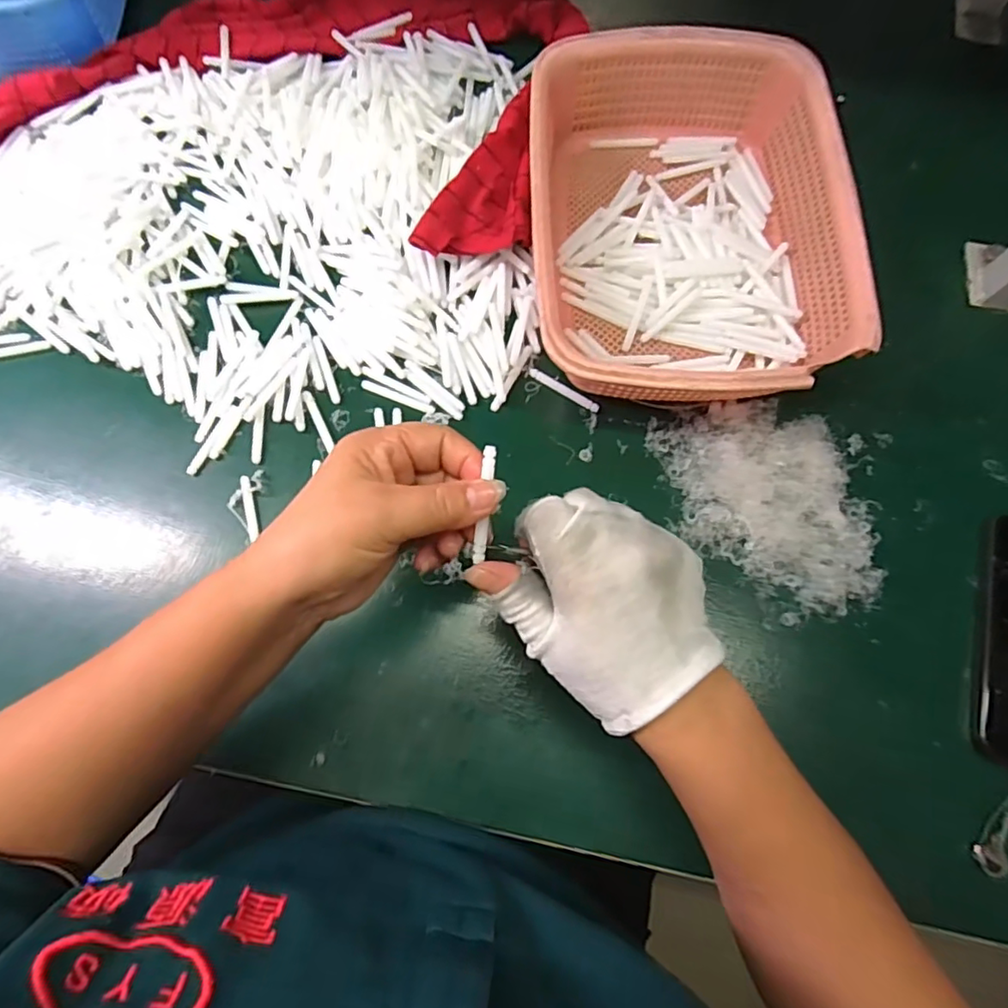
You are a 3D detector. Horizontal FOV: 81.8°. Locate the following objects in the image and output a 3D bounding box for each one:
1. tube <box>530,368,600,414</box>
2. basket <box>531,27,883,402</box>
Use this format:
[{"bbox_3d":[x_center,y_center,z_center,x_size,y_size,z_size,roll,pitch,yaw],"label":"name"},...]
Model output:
[{"bbox_3d":[0.045,-0.086,0.435,0.058,0.004,0.007,32,78,9],"label":"tube"},{"bbox_3d":[0.129,-0.203,0.432,0.211,0.078,0.291,-2,75,1],"label":"basket"}]

